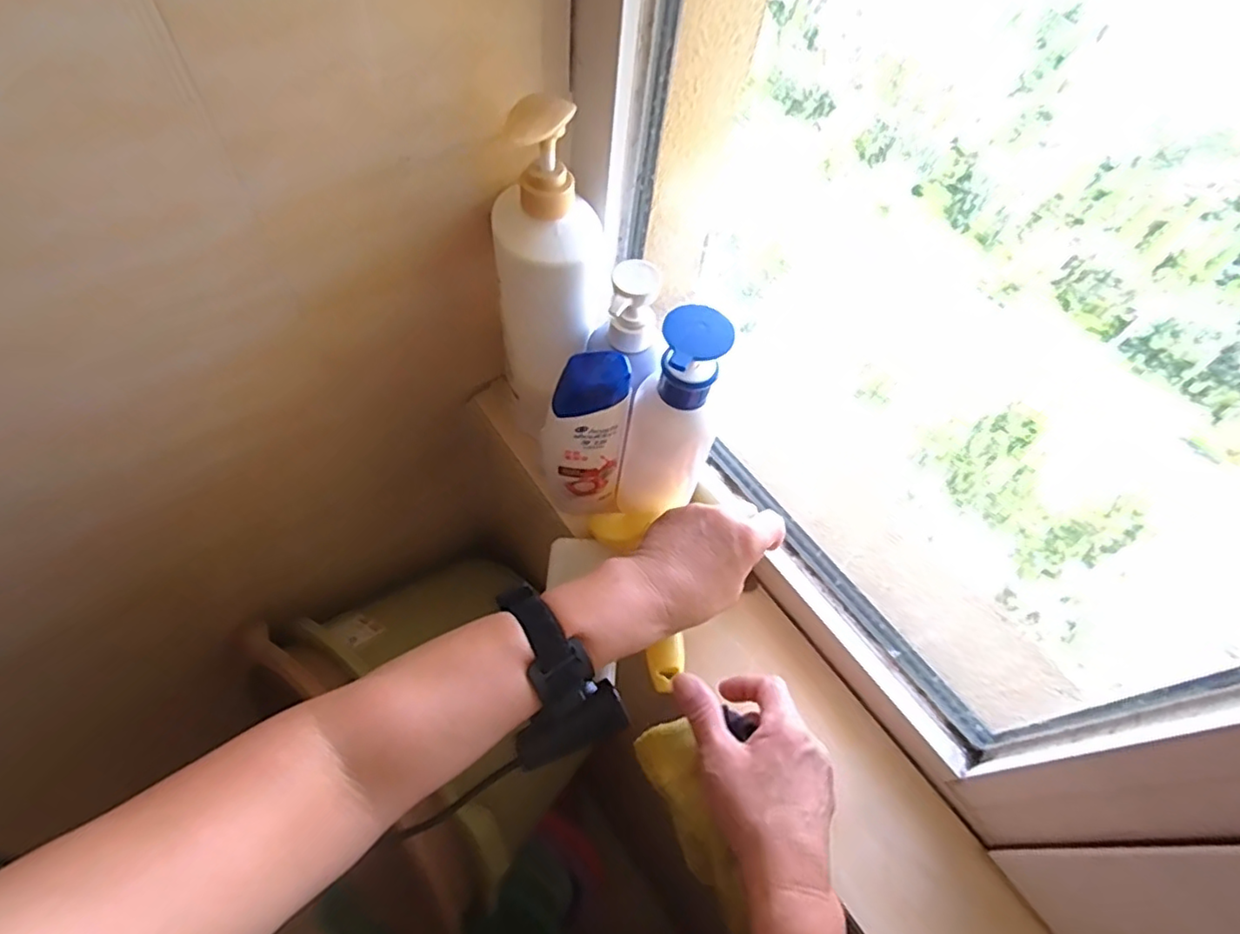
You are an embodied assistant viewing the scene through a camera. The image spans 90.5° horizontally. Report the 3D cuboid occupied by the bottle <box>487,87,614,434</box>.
[{"bbox_3d":[-0.052,-0.129,0.450,0.076,0.241,0.075,-9,59,-10],"label":"bottle"}]

